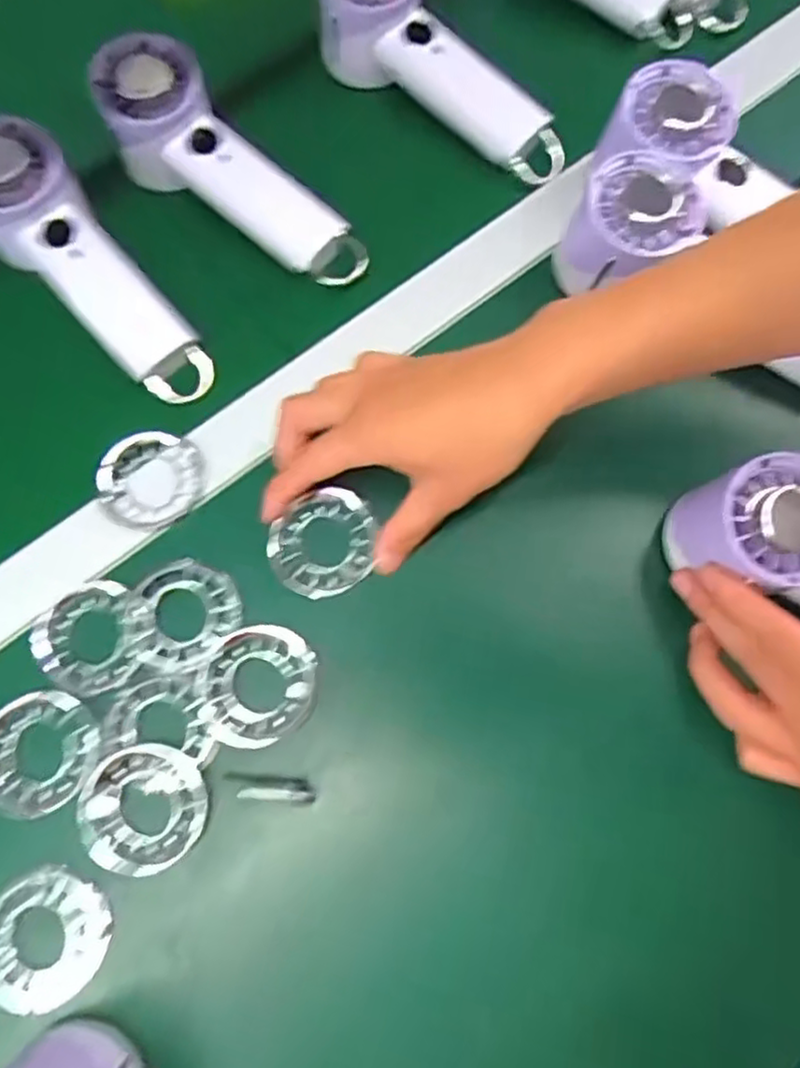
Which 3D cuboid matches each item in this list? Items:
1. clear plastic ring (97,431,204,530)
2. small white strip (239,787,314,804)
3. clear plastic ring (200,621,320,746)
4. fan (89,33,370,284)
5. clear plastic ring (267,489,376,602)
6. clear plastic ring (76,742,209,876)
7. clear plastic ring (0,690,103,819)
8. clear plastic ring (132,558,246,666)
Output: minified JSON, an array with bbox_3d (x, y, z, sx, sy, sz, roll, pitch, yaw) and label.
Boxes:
[{"bbox_3d":[-0.144,-0.032,0.399,0.055,0.015,0.057,0,72,2],"label":"clear plastic ring"},{"bbox_3d":[-0.062,0.131,0.349,0.037,0.005,0.007,7,72,-11],"label":"small white strip"},{"bbox_3d":[-0.074,0.080,0.365,0.056,0.011,0.062,14,73,6],"label":"clear plastic ring"},{"bbox_3d":[-0.108,-0.227,0.446,0.198,0.054,0.059,38,77,-6],"label":"fan"},{"bbox_3d":[-0.041,0.005,0.387,0.061,0.009,0.055,-39,75,-10],"label":"clear plastic ring"},{"bbox_3d":[-0.129,0.137,0.345,0.058,0.009,0.064,38,77,12],"label":"clear plastic ring"},{"bbox_3d":[-0.186,0.112,0.358,0.059,0.015,0.059,0,72,2],"label":"clear plastic ring"},{"bbox_3d":[-0.116,0.042,0.373,0.057,0.007,0.051,-42,76,-11],"label":"clear plastic ring"}]

